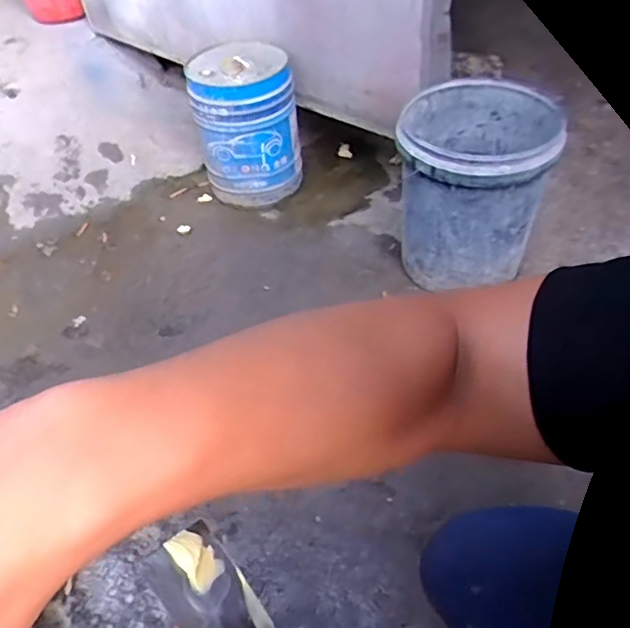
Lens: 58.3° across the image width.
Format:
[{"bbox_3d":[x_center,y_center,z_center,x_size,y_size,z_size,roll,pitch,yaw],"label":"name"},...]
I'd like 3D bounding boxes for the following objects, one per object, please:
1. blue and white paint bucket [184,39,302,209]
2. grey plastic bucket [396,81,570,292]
[{"bbox_3d":[-0.174,-0.495,1.483,0.257,0.334,0.237,-9,46,-2],"label":"blue and white paint bucket"},{"bbox_3d":[0.328,-0.272,1.190,0.296,0.319,0.323,5,48,11],"label":"grey plastic bucket"}]

